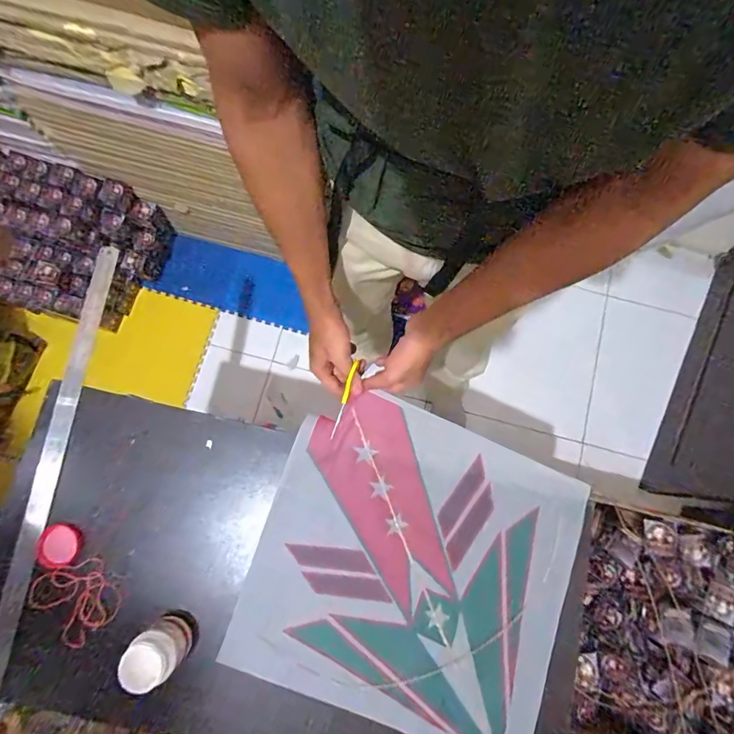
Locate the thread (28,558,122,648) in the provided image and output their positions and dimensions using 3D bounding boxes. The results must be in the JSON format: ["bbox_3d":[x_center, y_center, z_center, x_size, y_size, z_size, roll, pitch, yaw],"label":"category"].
[{"bbox_3d":[-0.385,0.305,0.587,0.096,0.010,0.105,0,78,-1],"label":"thread"}]

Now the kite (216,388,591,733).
[{"bbox_3d":[0.066,0.267,0.594,0.414,0.039,0.388,18,78,3],"label":"kite"}]

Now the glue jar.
[{"bbox_3d":[-0.252,0.343,0.542,0.060,0.087,0.057,0,78,-1],"label":"glue jar"}]

